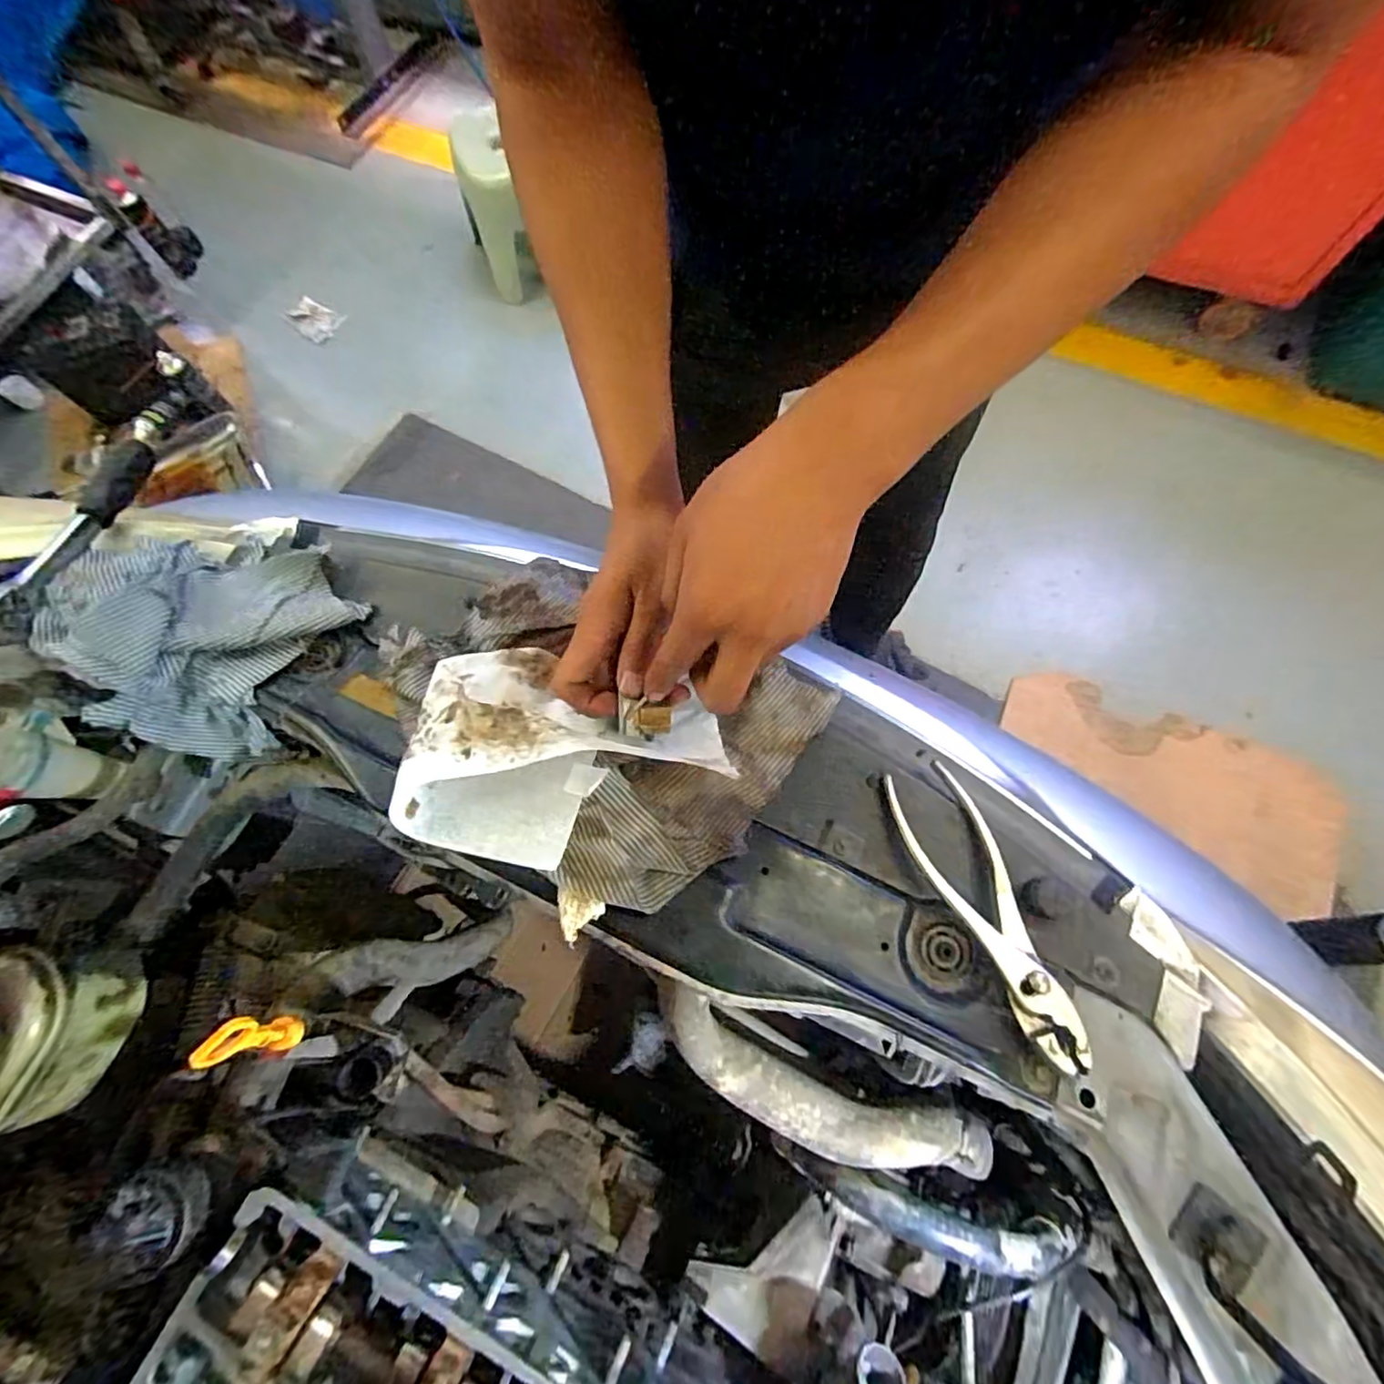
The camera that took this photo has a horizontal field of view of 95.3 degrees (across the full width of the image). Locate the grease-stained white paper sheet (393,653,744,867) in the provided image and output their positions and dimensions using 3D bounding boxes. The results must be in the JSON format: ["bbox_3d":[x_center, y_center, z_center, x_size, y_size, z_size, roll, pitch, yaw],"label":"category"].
[{"bbox_3d":[-0.084,0.044,0.399,0.190,0.056,0.137,16,73,7],"label":"grease-stained white paper sheet"}]

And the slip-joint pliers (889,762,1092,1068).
[{"bbox_3d":[0.191,0.136,0.408,0.058,0.014,0.192,-19,59,-4],"label":"slip-joint pliers"}]

